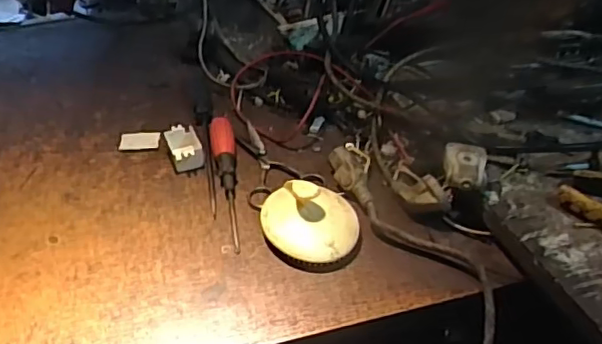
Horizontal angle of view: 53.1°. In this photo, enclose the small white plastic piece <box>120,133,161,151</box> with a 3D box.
[{"bbox_3d":[-0.165,-0.033,0.619,0.040,0.005,0.029,0,48,0],"label":"small white plastic piece"}]

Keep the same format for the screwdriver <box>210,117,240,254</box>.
[{"bbox_3d":[-0.066,0.003,0.553,0.022,0.022,0.173,-10,39,-7],"label":"screwdriver"}]

